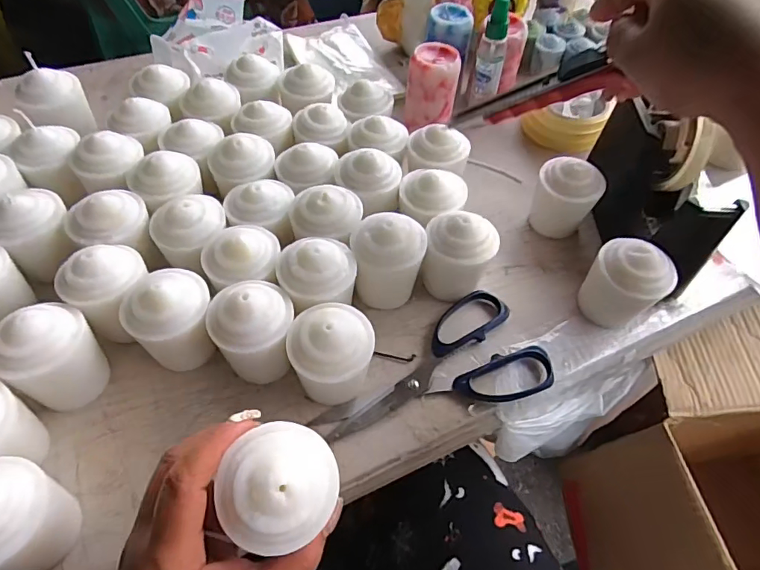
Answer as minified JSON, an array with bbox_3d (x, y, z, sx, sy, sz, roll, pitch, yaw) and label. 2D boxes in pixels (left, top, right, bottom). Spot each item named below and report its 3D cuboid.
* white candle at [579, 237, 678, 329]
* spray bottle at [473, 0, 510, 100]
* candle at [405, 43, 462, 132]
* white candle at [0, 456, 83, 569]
[{"bbox_3d":[0.193,0.000,0.379,0.049,0.077,0.053,2,56,-2],"label":"white candle"},{"bbox_3d":[0.118,-0.243,0.494,0.029,0.102,0.026,14,56,6],"label":"spray bottle"},{"bbox_3d":[0.055,-0.206,0.500,0.051,0.069,0.052,2,56,-2],"label":"candle"},{"bbox_3d":[-0.203,0.128,0.261,0.045,0.066,0.053,8,56,2],"label":"white candle"}]

